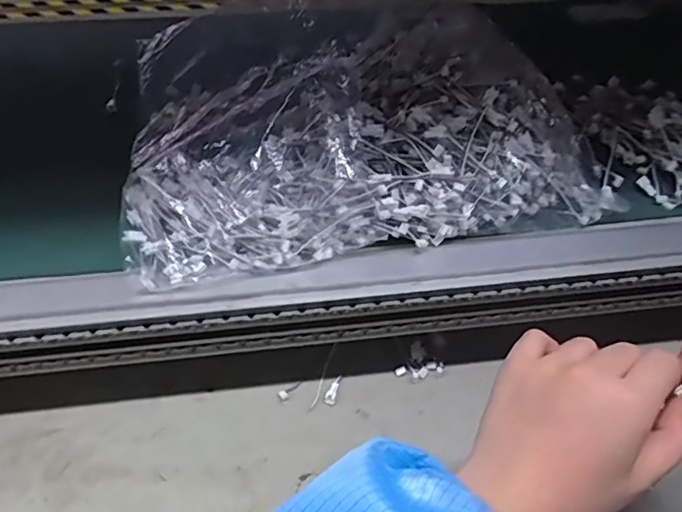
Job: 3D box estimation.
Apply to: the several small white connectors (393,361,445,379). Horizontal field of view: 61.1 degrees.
[{"bbox_3d":[0.070,0.103,0.517,0.044,0.009,0.014,-1,47,-2],"label":"several small white connectors"}]

